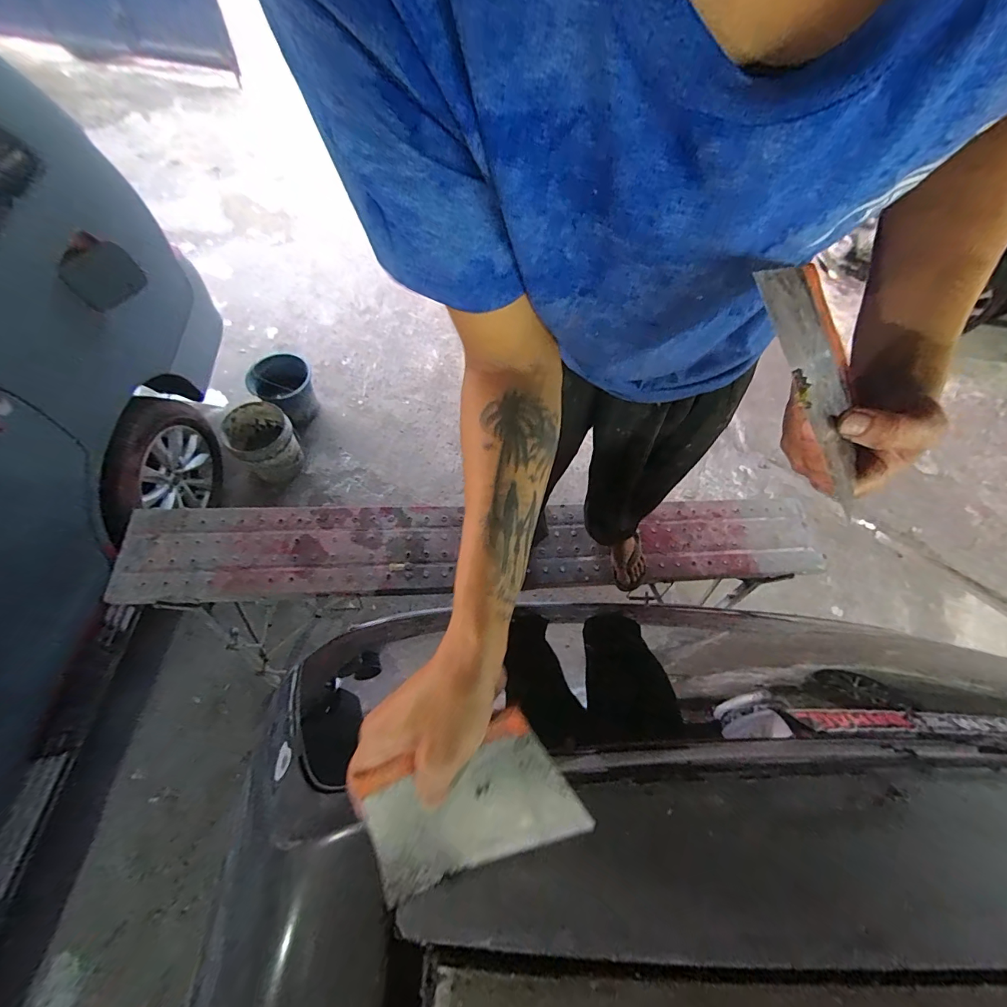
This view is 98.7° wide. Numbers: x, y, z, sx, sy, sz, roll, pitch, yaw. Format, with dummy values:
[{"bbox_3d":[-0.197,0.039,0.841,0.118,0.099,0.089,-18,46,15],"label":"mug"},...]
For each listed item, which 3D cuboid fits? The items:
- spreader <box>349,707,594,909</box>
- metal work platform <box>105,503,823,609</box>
[{"bbox_3d":[-0.026,0.203,0.288,0.139,0.012,0.094,-25,98,1],"label":"spreader"},{"bbox_3d":[0.008,0.143,1.211,1.962,0.076,0.285,1,69,-8],"label":"metal work platform"}]

